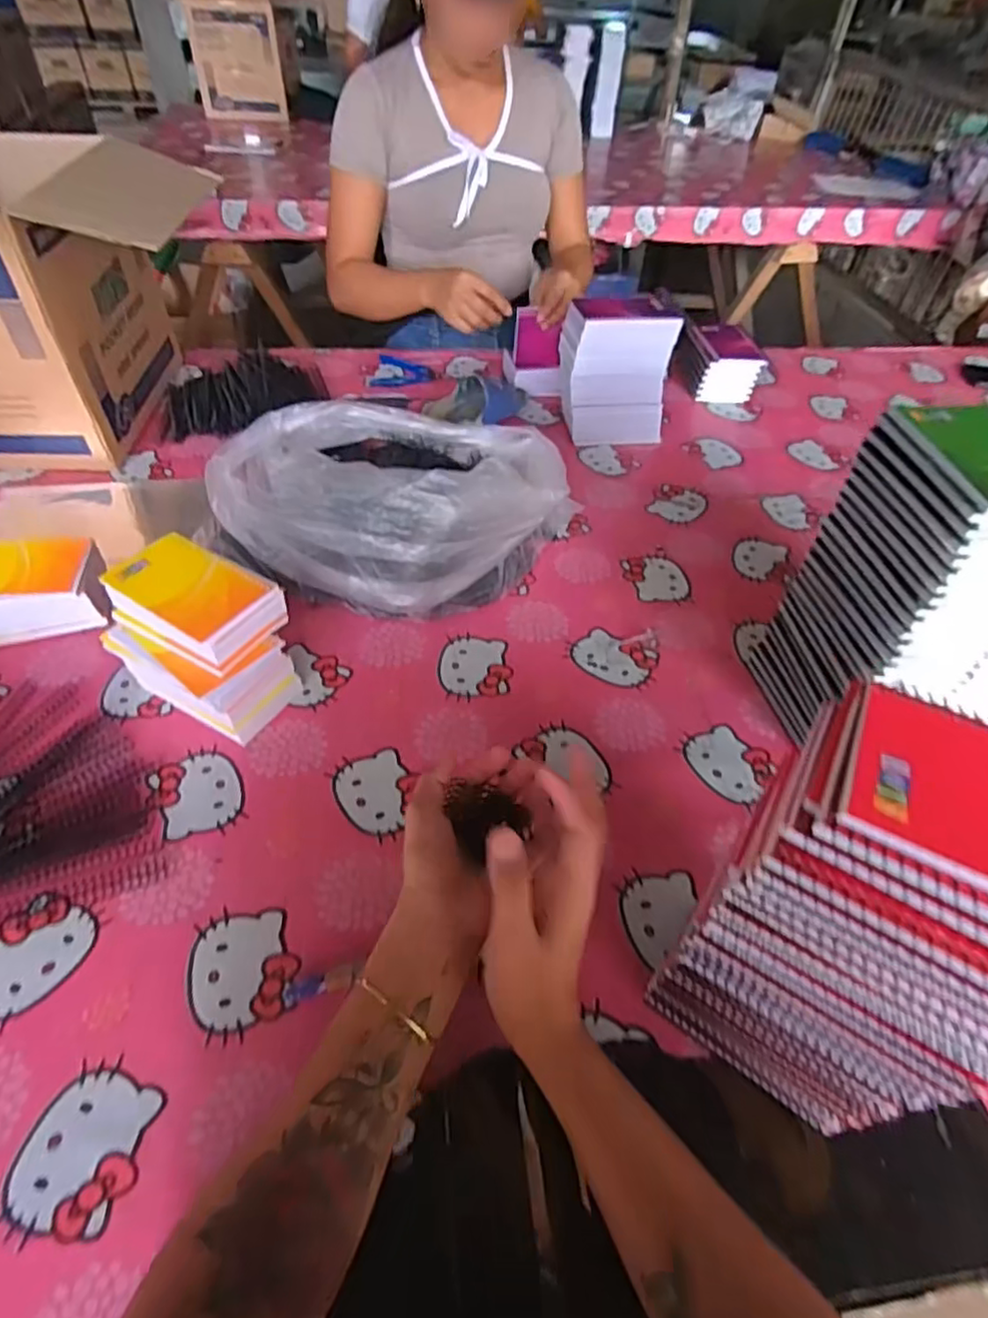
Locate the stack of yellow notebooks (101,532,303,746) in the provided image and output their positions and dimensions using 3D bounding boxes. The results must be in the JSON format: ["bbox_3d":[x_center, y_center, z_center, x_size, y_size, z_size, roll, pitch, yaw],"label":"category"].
[{"bbox_3d":[-0.264,-0.014,0.591,0.150,0.119,0.113,26,52,19],"label":"stack of yellow notebooks"}]

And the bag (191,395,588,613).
[{"bbox_3d":[-0.114,-0.197,0.745,0.367,0.149,0.289,20,50,14],"label":"bag"}]

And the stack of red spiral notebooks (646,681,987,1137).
[{"bbox_3d":[0.191,0.159,0.361,0.147,0.288,0.104,28,52,20],"label":"stack of red spiral notebooks"}]

